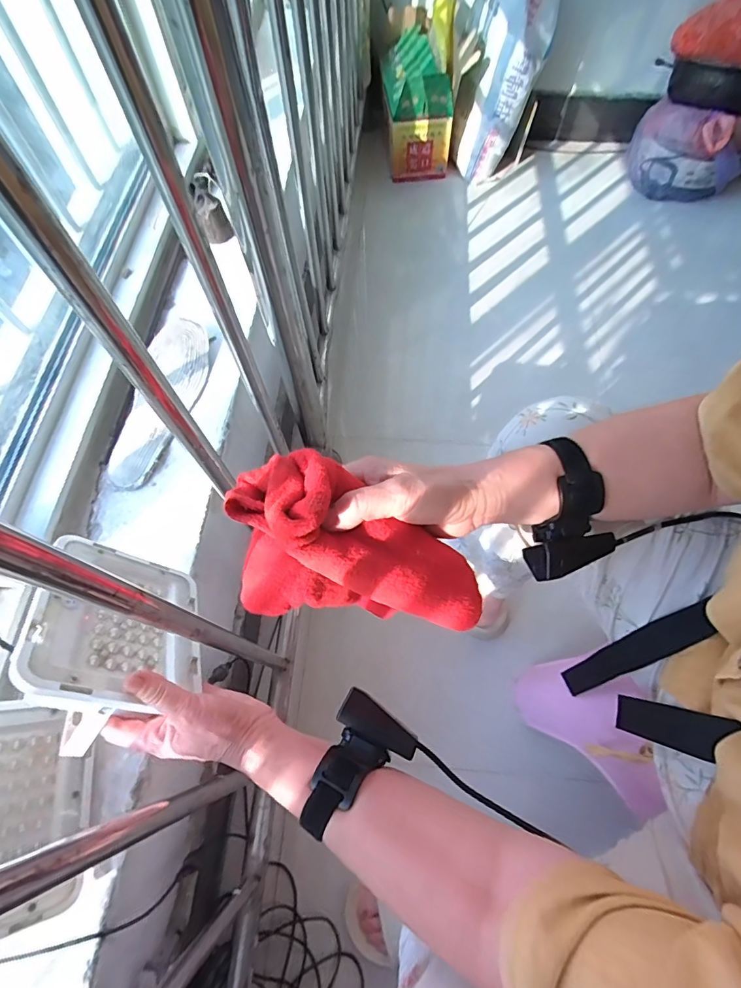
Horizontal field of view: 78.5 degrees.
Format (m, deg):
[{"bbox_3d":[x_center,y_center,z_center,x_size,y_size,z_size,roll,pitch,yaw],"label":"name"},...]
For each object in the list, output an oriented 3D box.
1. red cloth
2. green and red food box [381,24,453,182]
[{"bbox_3d":[-0.006,0.033,0.316,0.171,0.094,0.089,4,65,2],"label":"red cloth"},{"bbox_3d":[0.131,-1.138,1.326,0.176,0.235,0.331,-2,65,0],"label":"green and red food box"}]

